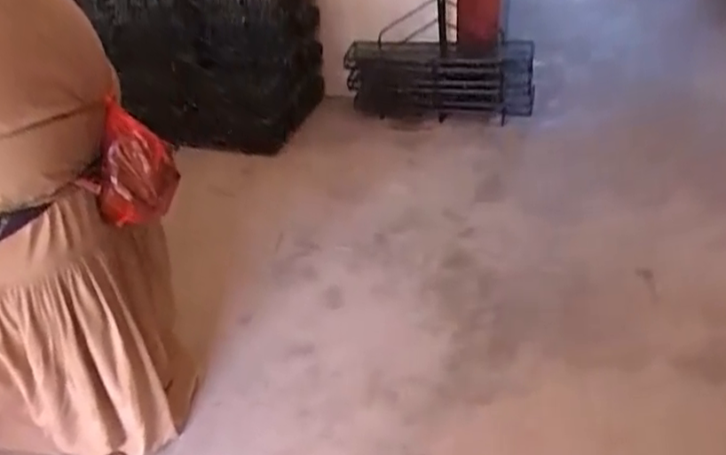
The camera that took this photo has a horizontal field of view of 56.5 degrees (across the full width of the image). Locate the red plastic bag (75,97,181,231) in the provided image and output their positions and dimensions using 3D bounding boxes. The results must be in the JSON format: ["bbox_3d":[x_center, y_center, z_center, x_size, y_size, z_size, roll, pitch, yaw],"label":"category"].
[{"bbox_3d":[-0.388,-0.096,1.125,0.163,0.194,0.071,-21,38,-23],"label":"red plastic bag"}]

